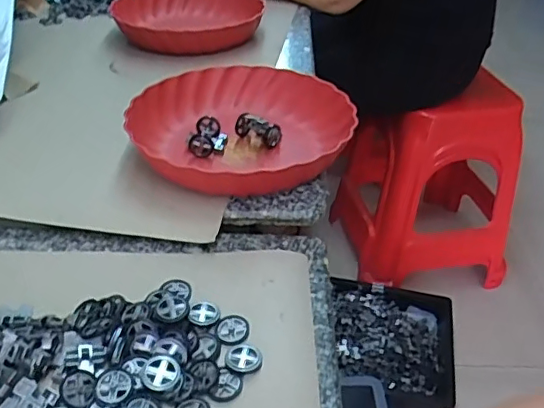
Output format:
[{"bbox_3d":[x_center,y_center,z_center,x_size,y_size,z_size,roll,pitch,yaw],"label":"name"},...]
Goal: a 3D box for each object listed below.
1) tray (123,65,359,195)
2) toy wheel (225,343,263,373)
[{"bbox_3d":[-0.034,-0.080,0.631,0.232,0.077,0.232,14,38,14],"label":"tray"},{"bbox_3d":[-0.021,0.117,0.425,0.027,0.007,0.025,2,36,-1],"label":"toy wheel"}]

